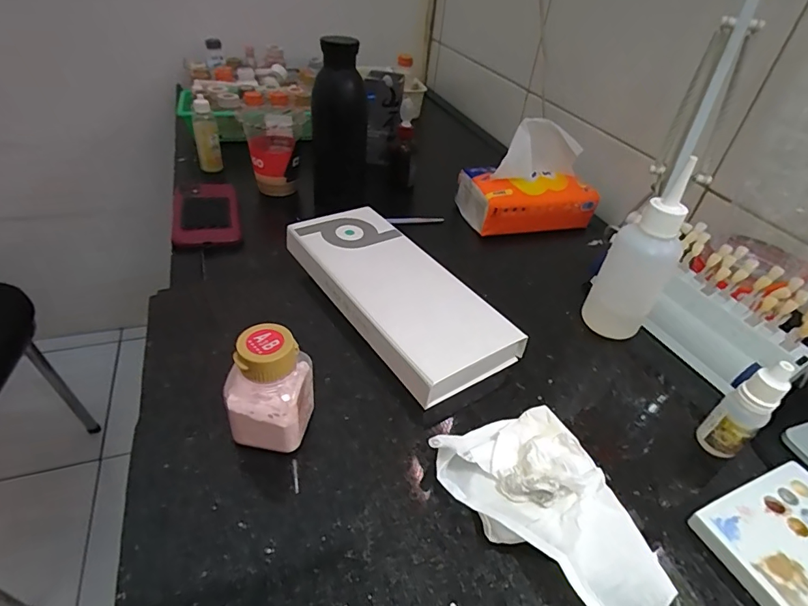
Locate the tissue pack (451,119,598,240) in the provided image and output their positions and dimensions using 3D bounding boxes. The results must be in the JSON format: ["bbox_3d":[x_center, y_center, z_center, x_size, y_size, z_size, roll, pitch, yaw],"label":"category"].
[{"bbox_3d":[0.179,-0.174,0.632,0.179,0.124,0.087,-6,41,-15],"label":"tissue pack"}]

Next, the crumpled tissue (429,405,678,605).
[{"bbox_3d":[0.072,0.110,0.237,0.077,0.039,0.119,-8,41,-17],"label":"crumpled tissue"}]

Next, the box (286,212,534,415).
[{"bbox_3d":[-0.010,-0.011,0.381,0.089,0.032,0.211,-21,47,-30],"label":"box"}]

